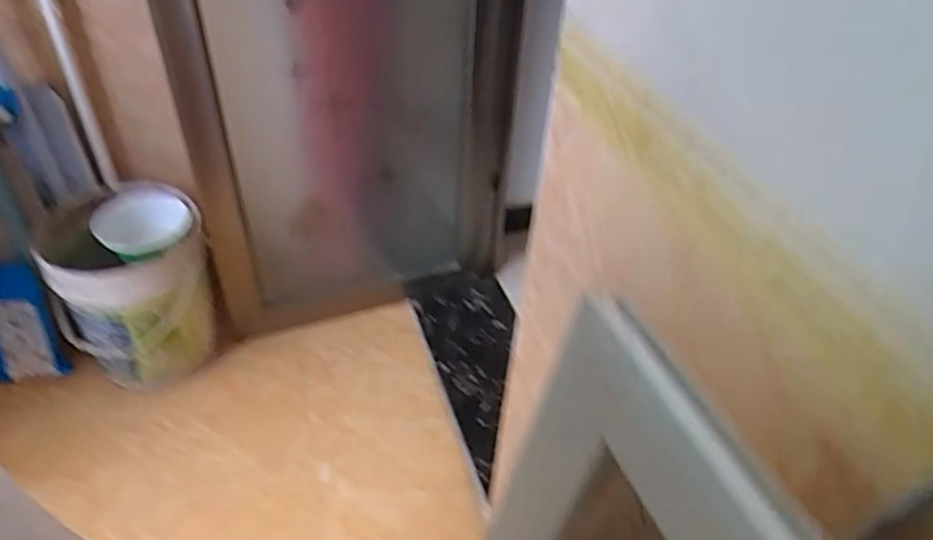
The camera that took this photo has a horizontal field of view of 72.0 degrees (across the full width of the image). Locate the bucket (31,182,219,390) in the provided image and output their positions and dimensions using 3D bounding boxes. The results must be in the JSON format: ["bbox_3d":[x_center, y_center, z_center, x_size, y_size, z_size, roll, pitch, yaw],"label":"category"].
[{"bbox_3d":[-0.691,0.051,1.362,0.293,0.361,0.285,7,41,-6],"label":"bucket"}]

